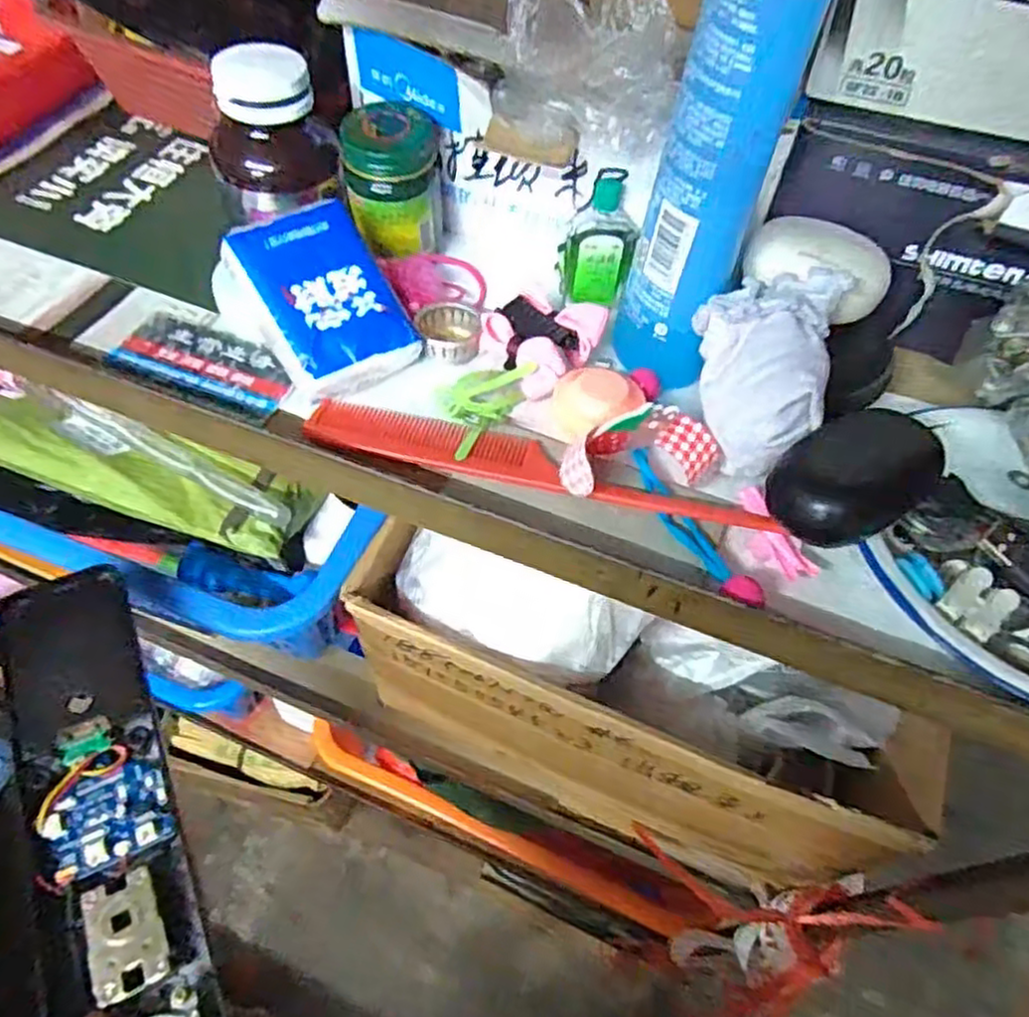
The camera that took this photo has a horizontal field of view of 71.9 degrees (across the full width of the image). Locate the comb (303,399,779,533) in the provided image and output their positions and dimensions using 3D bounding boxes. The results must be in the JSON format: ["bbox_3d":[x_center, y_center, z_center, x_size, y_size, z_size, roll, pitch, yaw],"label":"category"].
[{"bbox_3d":[0.007,-0.018,0.278,0.180,0.010,0.028,15,47,8],"label":"comb"}]

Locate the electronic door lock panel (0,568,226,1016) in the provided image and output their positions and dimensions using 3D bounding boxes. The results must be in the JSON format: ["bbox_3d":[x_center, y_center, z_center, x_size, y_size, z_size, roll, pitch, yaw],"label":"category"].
[{"bbox_3d":[-0.198,0.194,0.355,0.067,0.034,0.404,-23,56,-17],"label":"electronic door lock panel"}]

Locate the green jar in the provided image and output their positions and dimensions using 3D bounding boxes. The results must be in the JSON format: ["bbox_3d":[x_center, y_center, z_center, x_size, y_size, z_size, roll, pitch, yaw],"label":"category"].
[{"bbox_3d":[-0.057,-0.157,0.337,0.044,0.056,0.049,-2,58,-5],"label":"green jar"}]

